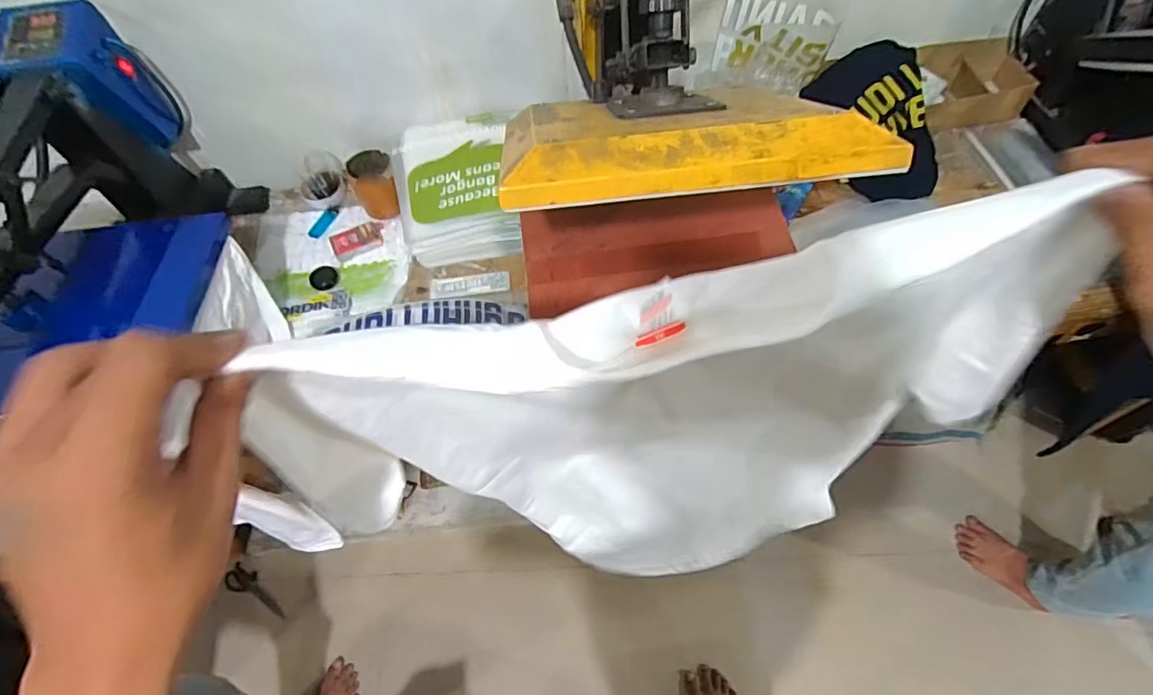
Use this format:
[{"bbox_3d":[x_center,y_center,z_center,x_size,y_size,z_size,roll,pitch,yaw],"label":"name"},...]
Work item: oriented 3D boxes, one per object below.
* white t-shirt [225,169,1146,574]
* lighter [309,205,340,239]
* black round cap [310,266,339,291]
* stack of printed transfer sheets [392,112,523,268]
[{"bbox_3d":[0.101,0.115,0.541,0.470,0.667,0.090,-7,59,0],"label":"white t-shirt"},{"bbox_3d":[-0.487,-0.246,1.076,0.025,0.012,0.083,21,63,16],"label":"lighter"},{"bbox_3d":[-0.455,-0.126,1.001,0.049,0.012,0.056,-36,63,-16],"label":"black round cap"},{"bbox_3d":[-0.213,-0.288,1.014,0.243,0.100,0.269,-7,59,0],"label":"stack of printed transfer sheets"}]

